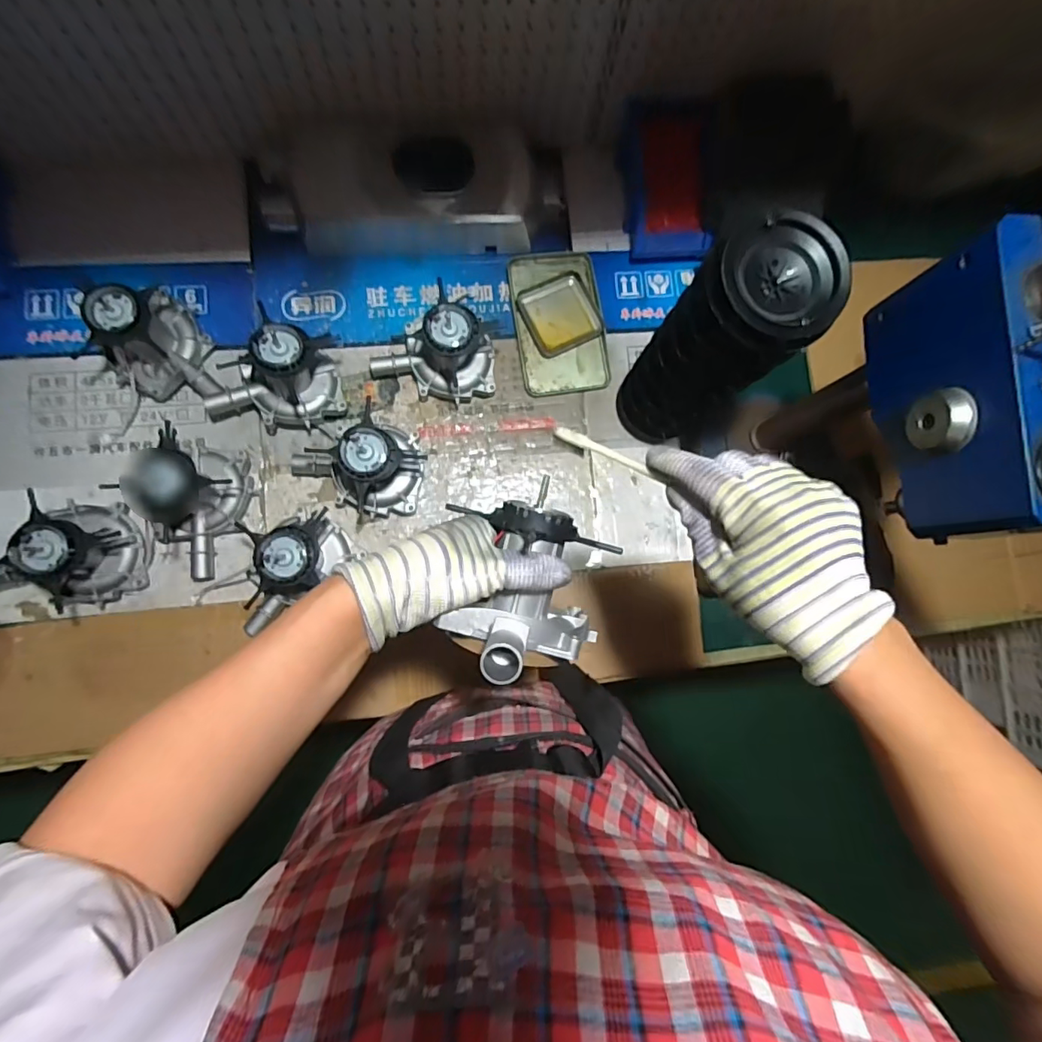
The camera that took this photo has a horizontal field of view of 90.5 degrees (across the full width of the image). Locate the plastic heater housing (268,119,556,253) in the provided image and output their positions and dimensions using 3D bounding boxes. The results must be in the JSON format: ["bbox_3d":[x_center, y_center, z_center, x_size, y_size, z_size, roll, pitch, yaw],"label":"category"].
[{"bbox_3d":[-0.132,-0.413,0.644,0.362,0.087,0.119,-5,83,-6],"label":"plastic heater housing"}]

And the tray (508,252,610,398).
[{"bbox_3d":[0.053,-0.272,0.707,0.119,0.013,0.197,-8,83,-6],"label":"tray"}]

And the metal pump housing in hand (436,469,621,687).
[{"bbox_3d":[0.008,0.037,0.346,0.112,0.090,0.123,10,81,-4],"label":"metal pump housing in hand"}]

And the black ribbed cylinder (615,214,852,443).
[{"bbox_3d":[0.184,-0.161,0.542,0.091,0.321,0.096,1,82,-5],"label":"black ribbed cylinder"}]

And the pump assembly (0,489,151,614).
[{"bbox_3d":[-0.517,0.033,0.566,0.150,0.105,0.115,3,82,-5],"label":"pump assembly"}]

